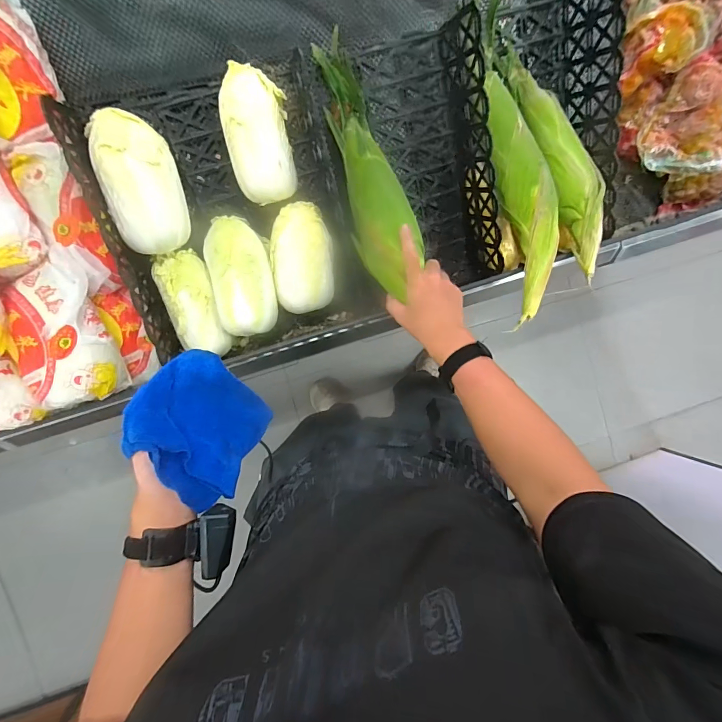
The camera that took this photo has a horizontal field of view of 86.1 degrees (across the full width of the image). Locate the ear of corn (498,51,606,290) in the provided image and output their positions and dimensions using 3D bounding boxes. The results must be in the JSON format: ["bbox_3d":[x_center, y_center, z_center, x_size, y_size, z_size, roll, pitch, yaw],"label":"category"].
[{"bbox_3d":[0.311,-0.314,0.598,0.066,0.052,0.375,-21,95,-5],"label":"ear of corn"}]

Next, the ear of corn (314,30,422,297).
[{"bbox_3d":[0.020,-0.276,0.575,0.094,0.061,0.359,-15,88,-5],"label":"ear of corn"}]

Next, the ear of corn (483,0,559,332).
[{"bbox_3d":[0.237,-0.304,0.585,0.093,0.055,0.476,-6,93,-6],"label":"ear of corn"}]

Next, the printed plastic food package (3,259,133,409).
[{"bbox_3d":[-0.405,-0.035,0.530,0.105,0.092,0.192,-9,94,-6],"label":"printed plastic food package"}]

